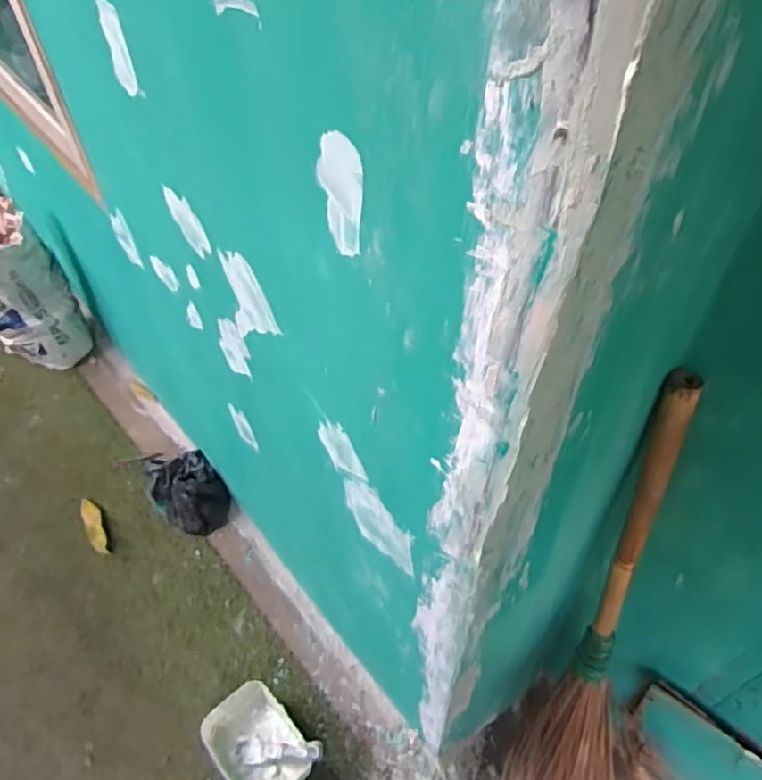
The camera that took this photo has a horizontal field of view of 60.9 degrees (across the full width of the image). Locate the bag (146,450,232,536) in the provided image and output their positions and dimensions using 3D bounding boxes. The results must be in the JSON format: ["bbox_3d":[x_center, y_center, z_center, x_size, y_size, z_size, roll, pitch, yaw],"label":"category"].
[{"bbox_3d":[-0.470,0.248,1.589,0.150,0.138,0.195,-33,56,-25],"label":"bag"}]

